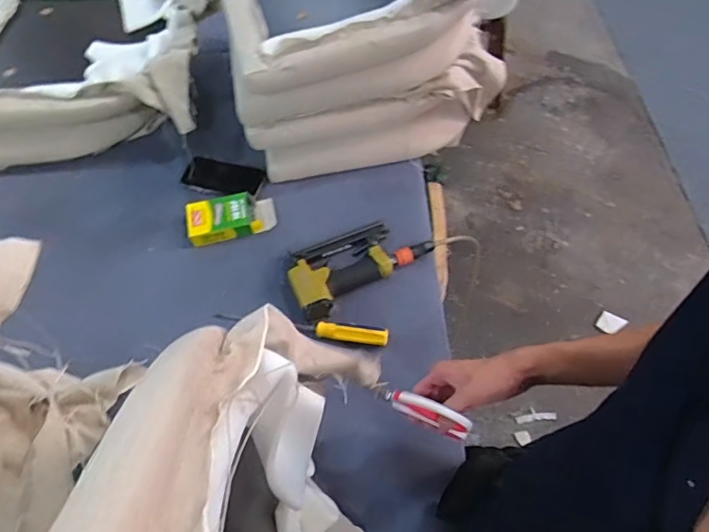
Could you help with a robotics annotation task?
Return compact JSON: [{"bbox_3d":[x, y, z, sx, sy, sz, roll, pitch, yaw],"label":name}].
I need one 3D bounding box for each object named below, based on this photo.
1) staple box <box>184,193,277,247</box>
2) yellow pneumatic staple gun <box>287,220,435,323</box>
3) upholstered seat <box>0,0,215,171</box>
[{"bbox_3d":[-0.224,-0.089,0.952,0.156,0.035,0.076,-12,59,-5],"label":"staple box"},{"bbox_3d":[-0.010,-0.013,0.903,0.239,0.044,0.134,-32,63,-16],"label":"yellow pneumatic staple gun"},{"bbox_3d":[-0.574,-0.424,1.096,0.559,0.160,0.459,-7,58,-2],"label":"upholstered seat"}]

